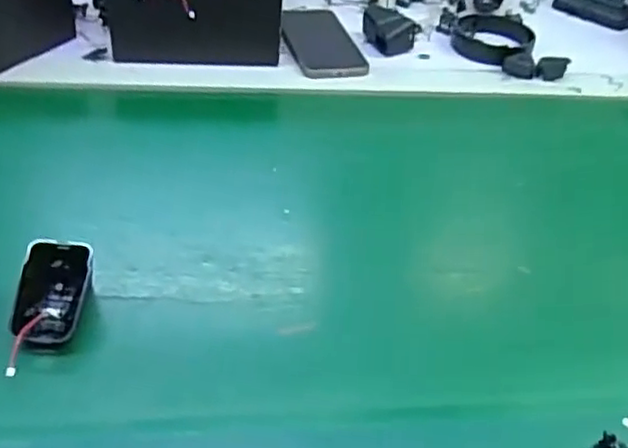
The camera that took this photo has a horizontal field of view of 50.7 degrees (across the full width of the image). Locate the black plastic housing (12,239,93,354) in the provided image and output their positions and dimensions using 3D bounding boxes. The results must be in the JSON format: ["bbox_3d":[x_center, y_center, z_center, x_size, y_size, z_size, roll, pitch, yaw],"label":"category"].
[{"bbox_3d":[-0.175,0.048,0.445,0.047,0.038,0.067,5,42,-2],"label":"black plastic housing"}]

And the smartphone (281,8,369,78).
[{"bbox_3d":[0.005,-0.217,0.780,0.080,0.013,0.156,-9,44,-18],"label":"smartphone"}]

